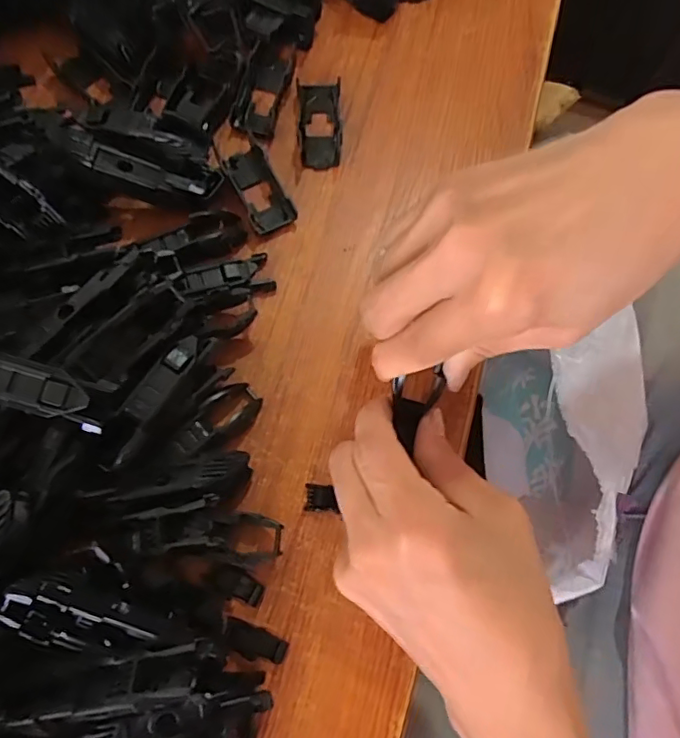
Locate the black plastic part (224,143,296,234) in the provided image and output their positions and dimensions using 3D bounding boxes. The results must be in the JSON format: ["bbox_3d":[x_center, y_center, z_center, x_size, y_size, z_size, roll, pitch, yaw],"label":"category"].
[{"bbox_3d":[-0.043,-0.095,0.289,0.023,0.012,0.050,-26,74,-8],"label":"black plastic part"}]

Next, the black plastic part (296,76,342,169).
[{"bbox_3d":[-0.011,-0.134,0.305,0.023,0.007,0.054,-2,72,-1],"label":"black plastic part"}]

